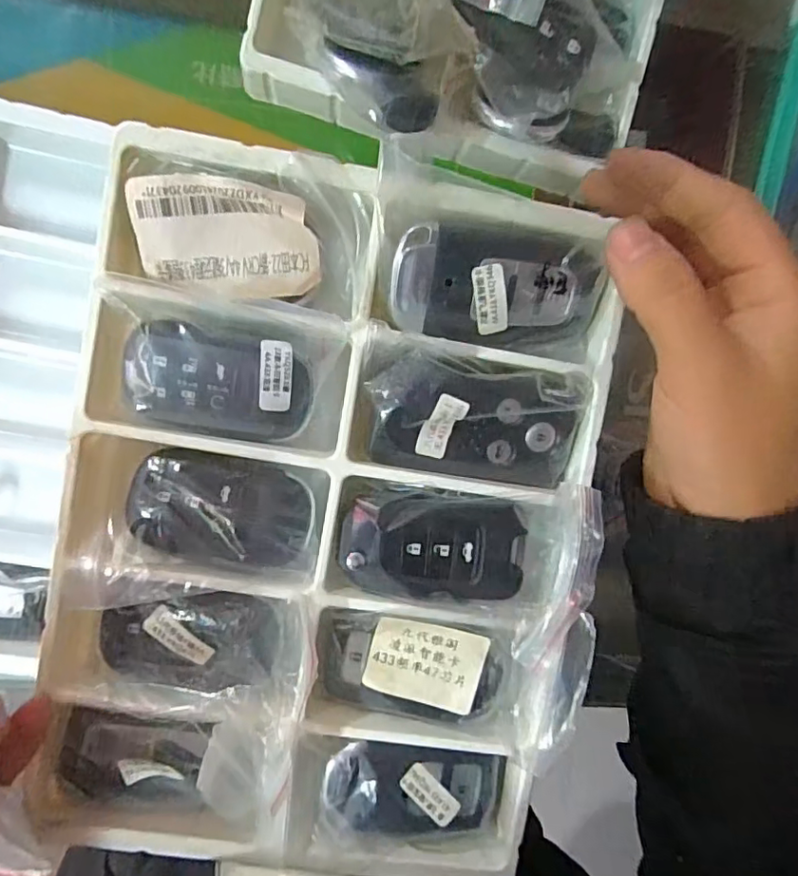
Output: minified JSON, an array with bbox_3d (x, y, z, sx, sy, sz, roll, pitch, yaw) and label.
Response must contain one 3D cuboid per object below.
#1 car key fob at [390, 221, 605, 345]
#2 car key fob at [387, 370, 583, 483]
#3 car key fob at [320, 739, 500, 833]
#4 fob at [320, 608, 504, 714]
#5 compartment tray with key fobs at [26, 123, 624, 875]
[{"bbox_3d":[0.033,-0.052,0.190,0.070,0.015,0.035,2,120,-8],"label":"car key fob"},{"bbox_3d":[0.030,-0.004,0.191,0.064,0.017,0.034,7,93,-3],"label":"car key fob"},{"bbox_3d":[0.005,0.126,0.203,0.063,0.013,0.031,10,93,-7],"label":"car key fob"},{"bbox_3d":[0.004,0.079,0.198,0.064,0.011,0.032,11,93,-7],"label":"fob"},{"bbox_3d":[-0.021,0.031,0.189,0.172,0.021,0.232,10,93,-3],"label":"compartment tray with key fobs"}]

